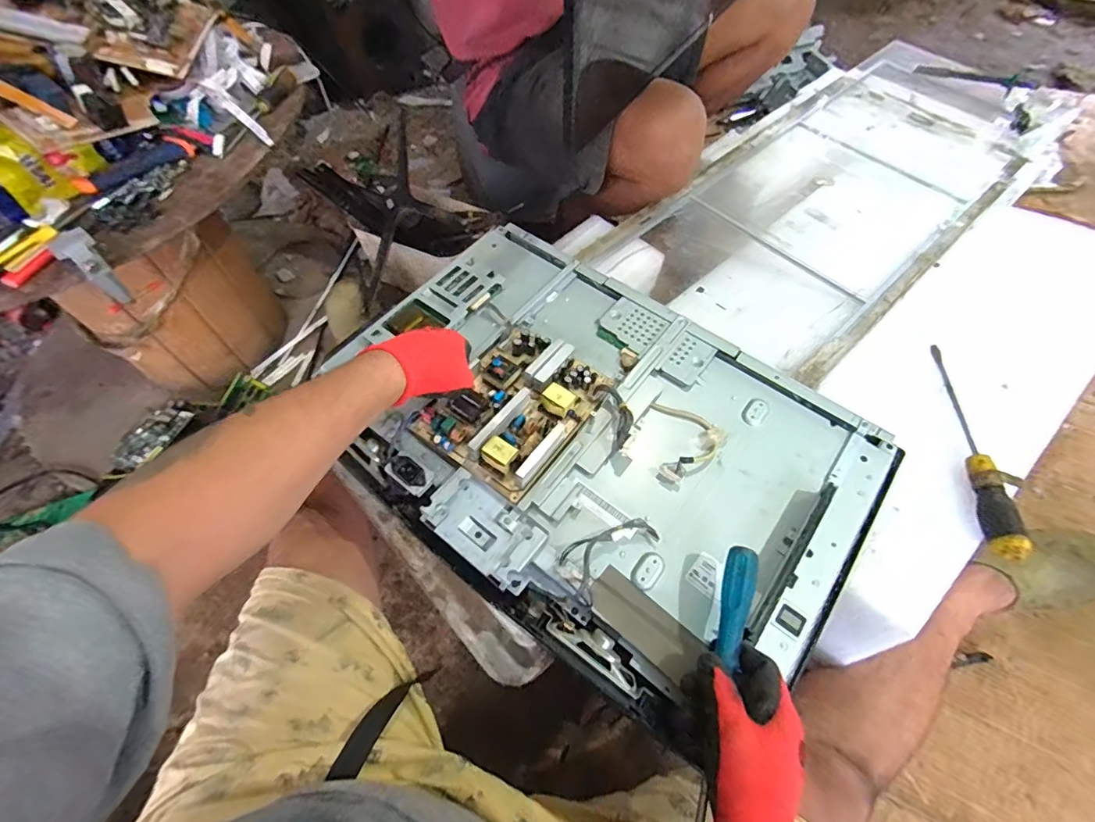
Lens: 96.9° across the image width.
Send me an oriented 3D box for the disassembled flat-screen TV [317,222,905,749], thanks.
[{"bbox_3d":[0.047,0.014,0.567,0.607,0.053,0.411,35,66,20],"label":"disassembled flat-screen TV"}]

